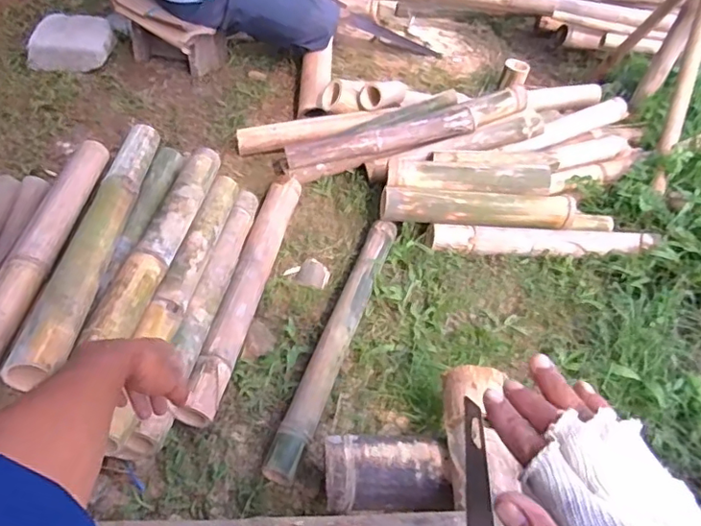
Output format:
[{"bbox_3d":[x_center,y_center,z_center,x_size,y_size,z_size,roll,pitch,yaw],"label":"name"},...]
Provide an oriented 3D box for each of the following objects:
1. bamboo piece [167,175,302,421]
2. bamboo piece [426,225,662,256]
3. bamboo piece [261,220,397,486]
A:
[{"bbox_3d":[-0.191,0.031,1.059,0.064,0.055,0.613,11,43,1],"label":"bamboo piece"},{"bbox_3d":[0.424,-0.047,1.226,0.506,0.046,0.062,3,43,-7],"label":"bamboo piece"},{"bbox_3d":[-0.018,0.120,1.014,0.056,0.044,0.596,18,43,9],"label":"bamboo piece"}]

